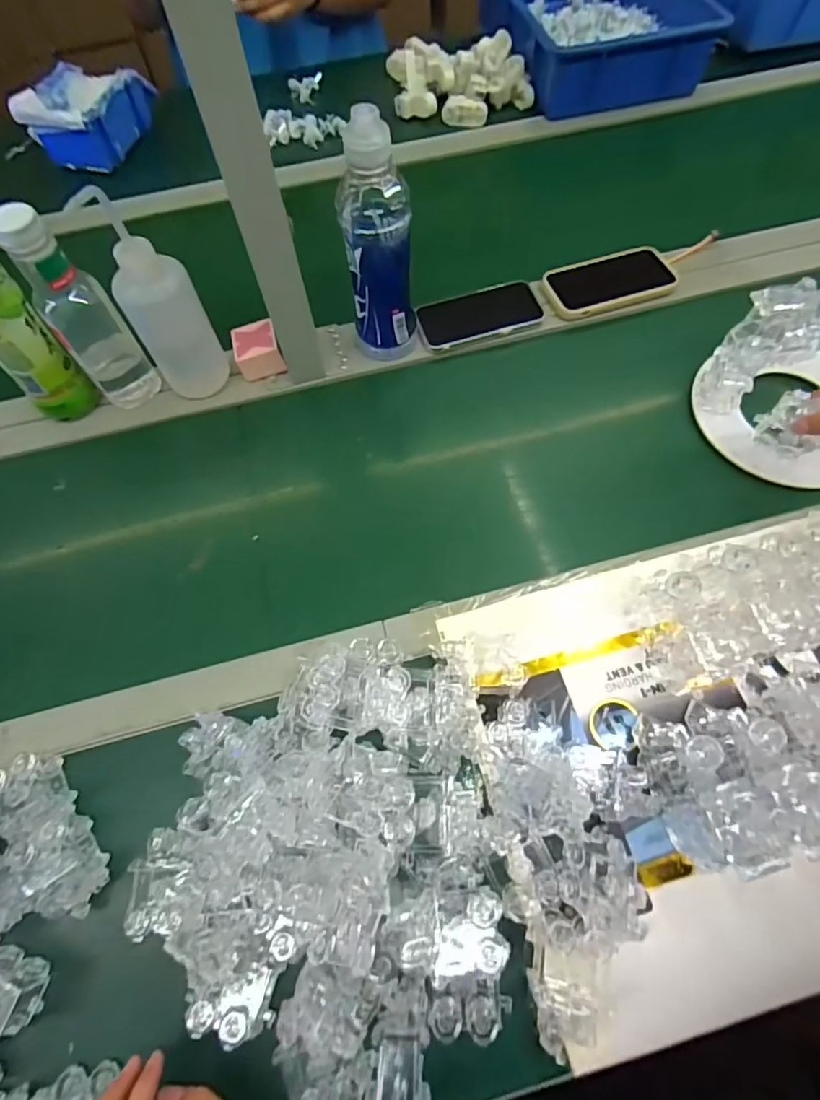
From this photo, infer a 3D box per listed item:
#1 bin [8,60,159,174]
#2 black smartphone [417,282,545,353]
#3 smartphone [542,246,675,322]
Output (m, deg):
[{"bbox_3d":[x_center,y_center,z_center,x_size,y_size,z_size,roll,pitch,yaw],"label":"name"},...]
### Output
[{"bbox_3d":[-0.481,-0.657,0.800,0.122,0.082,0.182,15,67,9],"label":"bin"},{"bbox_3d":[0.084,-0.286,0.643,0.147,0.009,0.074,-17,66,-6],"label":"black smartphone"},{"bbox_3d":[0.248,-0.333,0.655,0.155,0.008,0.086,-14,66,-4],"label":"smartphone"}]

